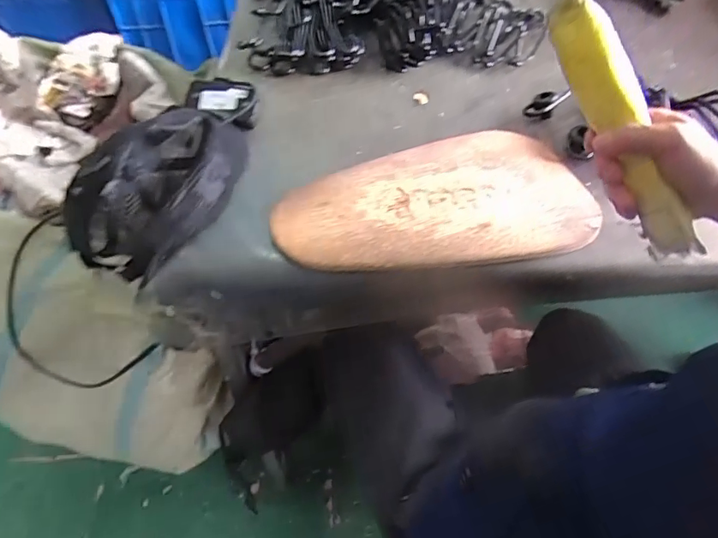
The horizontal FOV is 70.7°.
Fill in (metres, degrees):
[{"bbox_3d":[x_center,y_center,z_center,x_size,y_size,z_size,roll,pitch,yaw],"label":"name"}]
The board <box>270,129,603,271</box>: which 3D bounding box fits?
[{"bbox_3d":[0.084,-0.075,0.566,0.346,0.012,0.200,-15,52,-12],"label":"board"}]

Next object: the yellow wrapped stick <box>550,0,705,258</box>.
[{"bbox_3d":[0.226,-0.129,0.438,0.040,0.028,0.247,-21,86,-16],"label":"yellow wrapped stick"}]

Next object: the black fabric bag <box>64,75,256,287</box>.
[{"bbox_3d":[-0.204,-0.129,0.575,0.145,0.097,0.277,24,54,19],"label":"black fabric bag"}]

